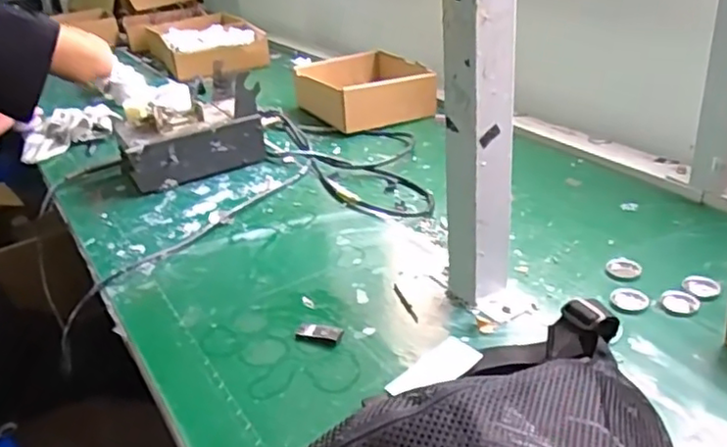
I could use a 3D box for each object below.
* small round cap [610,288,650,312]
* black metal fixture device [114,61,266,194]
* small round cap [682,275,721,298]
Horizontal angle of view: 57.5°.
[{"bbox_3d":[0.242,0.068,0.602,0.027,0.007,0.026,-4,28,2],"label":"small round cap"},{"bbox_3d":[-0.246,-0.132,0.931,0.194,0.101,0.134,-17,30,-21],"label":"black metal fixture device"},{"bbox_3d":[0.312,0.057,0.612,0.030,0.004,0.035,11,32,27],"label":"small round cap"}]

